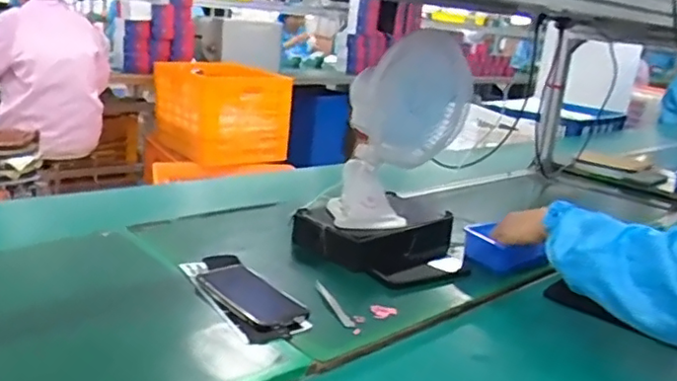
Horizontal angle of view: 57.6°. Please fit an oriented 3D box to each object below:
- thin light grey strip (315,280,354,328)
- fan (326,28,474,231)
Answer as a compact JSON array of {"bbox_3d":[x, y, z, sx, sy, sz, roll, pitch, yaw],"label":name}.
[{"bbox_3d":[-0.008,0.155,0.865,0.017,0.004,0.131,-2,17,-22],"label":"thin light grey strip"},{"bbox_3d":[0.105,-0.096,1.024,0.215,0.306,0.127,7,16,7],"label":"fan"}]

